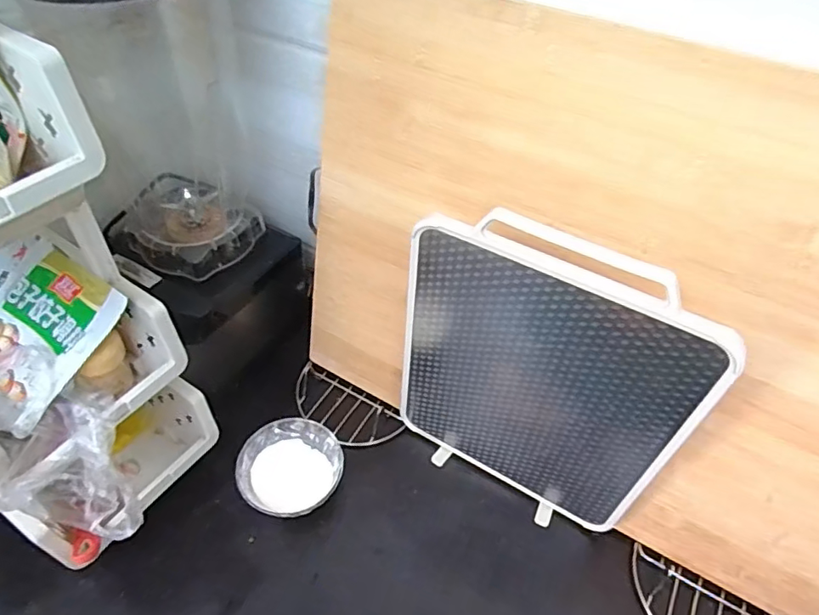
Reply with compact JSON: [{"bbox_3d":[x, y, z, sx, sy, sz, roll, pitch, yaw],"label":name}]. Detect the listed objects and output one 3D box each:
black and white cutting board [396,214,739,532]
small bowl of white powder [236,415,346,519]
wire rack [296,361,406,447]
[{"bbox_3d":[0.122,0.085,0.554,0.285,0.389,0.014,26,50,19],"label":"black and white cutting board"},{"bbox_3d":[-0.144,0.199,0.657,0.118,0.054,0.113,2,46,-2],"label":"small bowl of white powder"},{"bbox_3d":[-0.096,0.140,0.738,0.172,0.029,0.095,26,46,17],"label":"wire rack"}]

